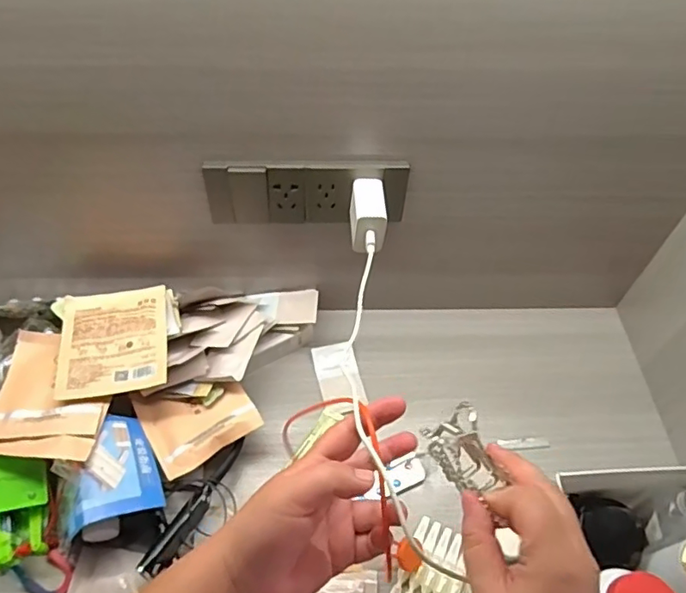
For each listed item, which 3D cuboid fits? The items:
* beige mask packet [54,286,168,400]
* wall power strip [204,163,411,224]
[{"bbox_3d":[-0.238,0.044,0.584,0.104,0.012,0.125,-9,53,-6],"label":"beige mask packet"},{"bbox_3d":[-0.034,-0.102,0.551,0.194,0.070,0.017,1,53,-3],"label":"wall power strip"}]

